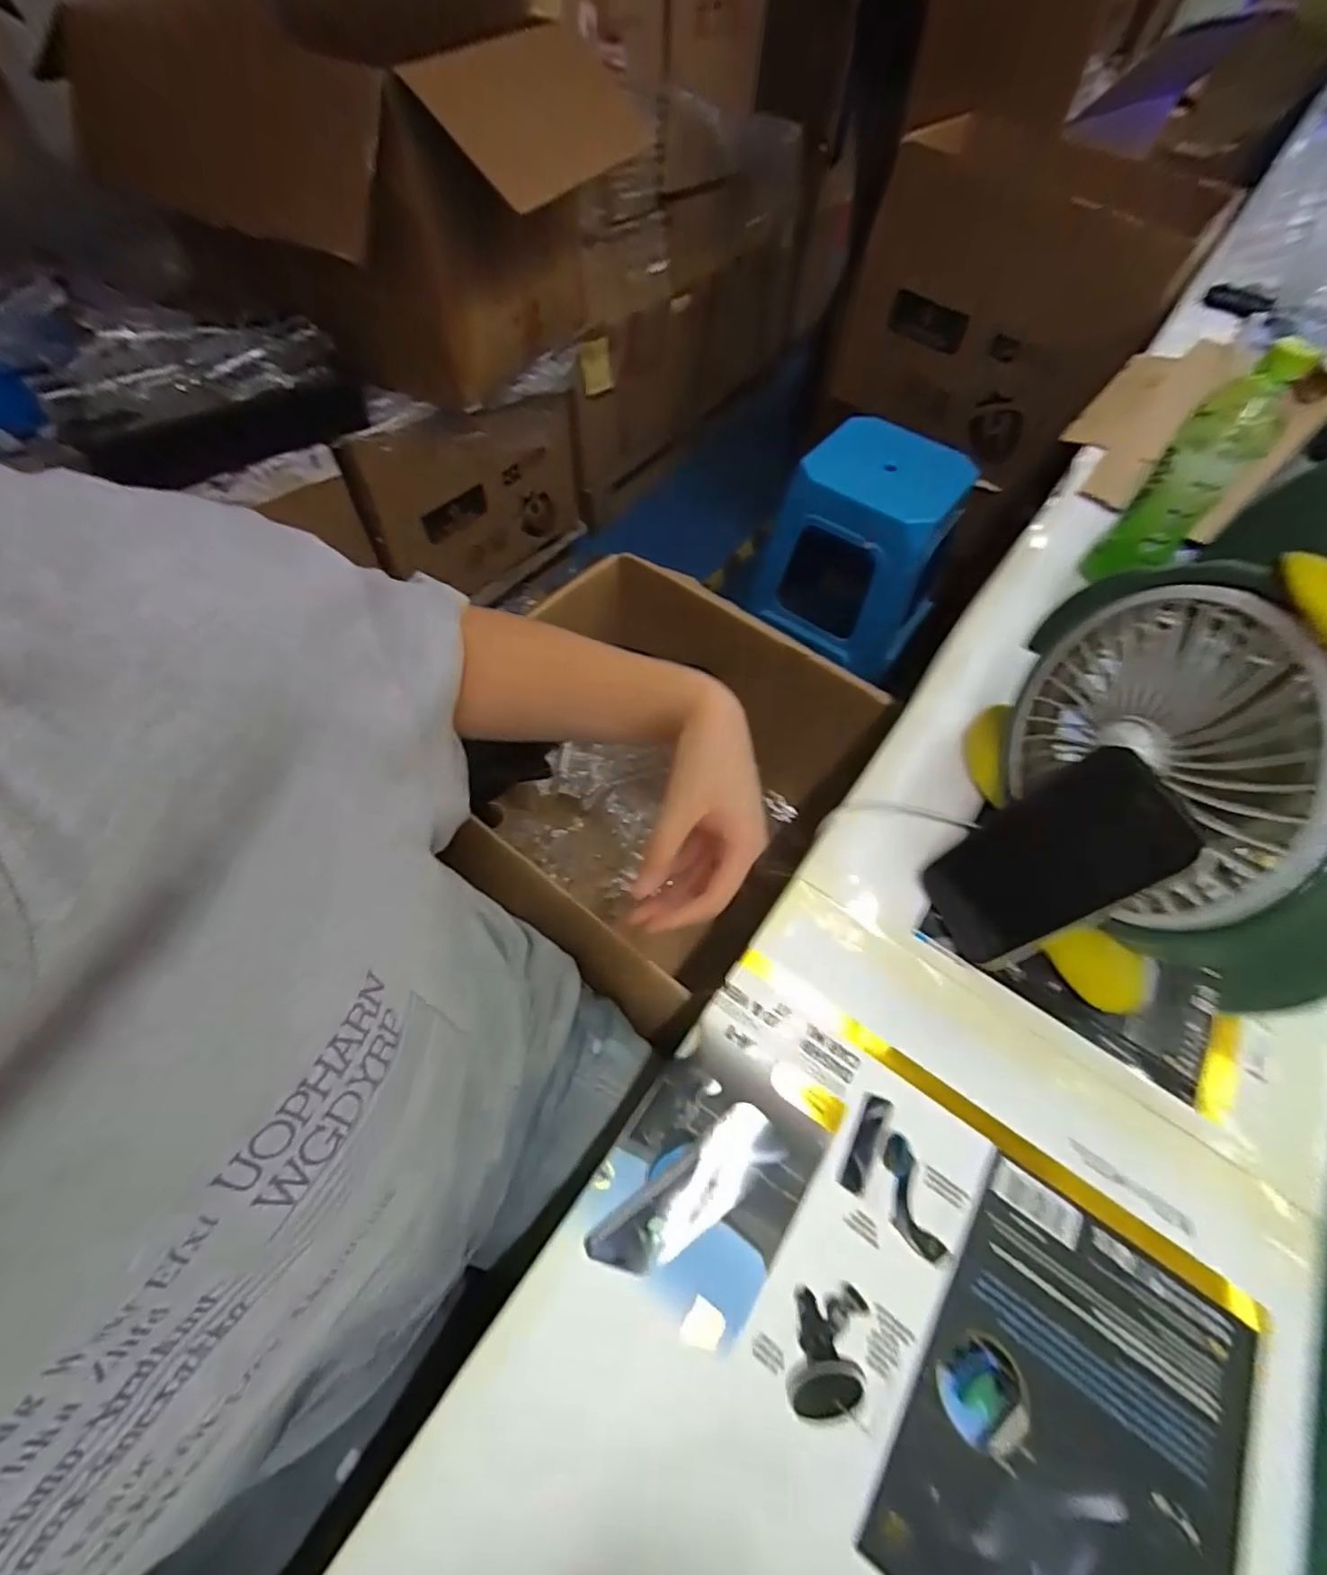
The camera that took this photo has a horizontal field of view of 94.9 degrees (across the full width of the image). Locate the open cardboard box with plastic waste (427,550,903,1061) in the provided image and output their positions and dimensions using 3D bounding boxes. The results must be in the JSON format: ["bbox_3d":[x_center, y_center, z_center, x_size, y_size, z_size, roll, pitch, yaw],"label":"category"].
[{"bbox_3d":[-0.036,0.014,0.754,0.371,0.295,0.438,33,63,16],"label":"open cardboard box with plastic waste"}]

